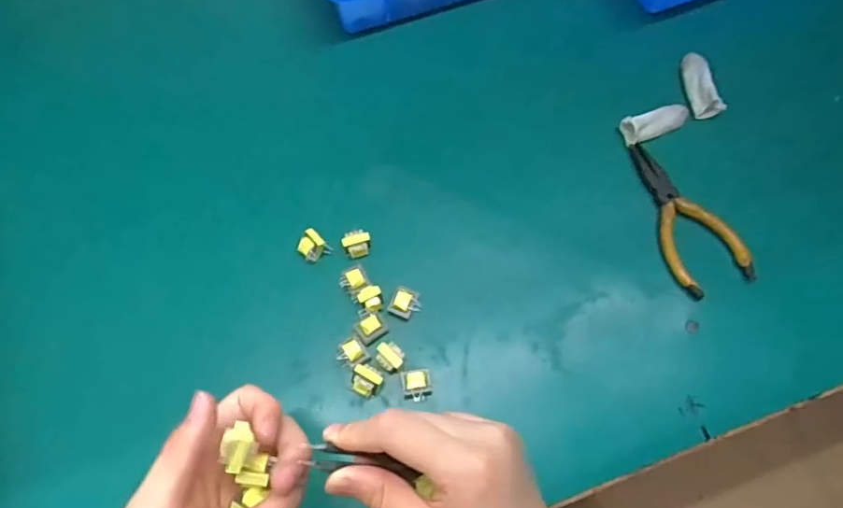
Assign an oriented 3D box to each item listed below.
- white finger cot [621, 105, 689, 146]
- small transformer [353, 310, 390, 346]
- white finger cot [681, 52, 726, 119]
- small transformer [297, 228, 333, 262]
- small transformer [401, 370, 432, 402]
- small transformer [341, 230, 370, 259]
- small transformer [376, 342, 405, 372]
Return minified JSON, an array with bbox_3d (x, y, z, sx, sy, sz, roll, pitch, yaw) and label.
[{"bbox_3d":[0.193,-0.108,0.472,0.058,0.014,0.024,-19,71,-9],"label":"white finger cot"},{"bbox_3d":[-0.037,0.050,0.407,0.022,0.018,0.020,-36,74,-14],"label":"small transformer"},{"bbox_3d":[0.235,-0.145,0.486,0.023,0.017,0.065,-2,69,-2],"label":"white finger cot"},{"bbox_3d":[-0.079,-0.005,0.424,0.018,0.017,0.018,33,72,11],"label":"small transformer"},{"bbox_3d":[-0.002,0.089,0.393,0.020,0.016,0.019,-9,70,-5],"label":"small transformer"},{"bbox_3d":[-0.047,-0.007,0.427,0.019,0.018,0.016,-23,71,-10],"label":"small transformer"},{"bbox_3d":[-0.022,0.072,0.398,0.019,0.018,0.016,34,72,11],"label":"small transformer"}]

